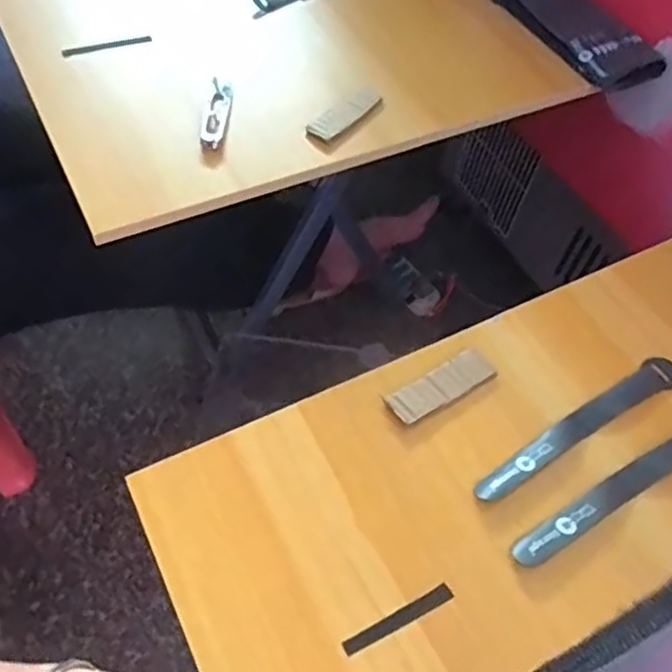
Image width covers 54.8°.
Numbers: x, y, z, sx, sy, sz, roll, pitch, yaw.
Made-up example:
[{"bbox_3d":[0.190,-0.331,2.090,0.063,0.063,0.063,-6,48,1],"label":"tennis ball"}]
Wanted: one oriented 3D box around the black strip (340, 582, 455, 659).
[{"bbox_3d":[0.037,0.165,0.376,0.071,0.004,0.010,-23,61,-19],"label":"black strip"}]

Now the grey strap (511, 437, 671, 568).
[{"bbox_3d":[0.199,0.101,0.442,0.200,0.004,0.025,-21,65,-22],"label":"grey strap"}]

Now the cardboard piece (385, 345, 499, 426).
[{"bbox_3d":[0.077,0.036,0.469,0.086,0.007,0.027,-29,63,-22],"label":"cardboard piece"}]

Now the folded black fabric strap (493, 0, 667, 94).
[{"bbox_3d":[0.278,-0.358,0.748,0.088,0.036,0.232,-16,59,-15],"label":"folded black fabric strap"}]

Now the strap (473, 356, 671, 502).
[{"bbox_3d":[0.179,0.064,0.465,0.200,0.006,0.026,-27,55,-25],"label":"strap"}]

